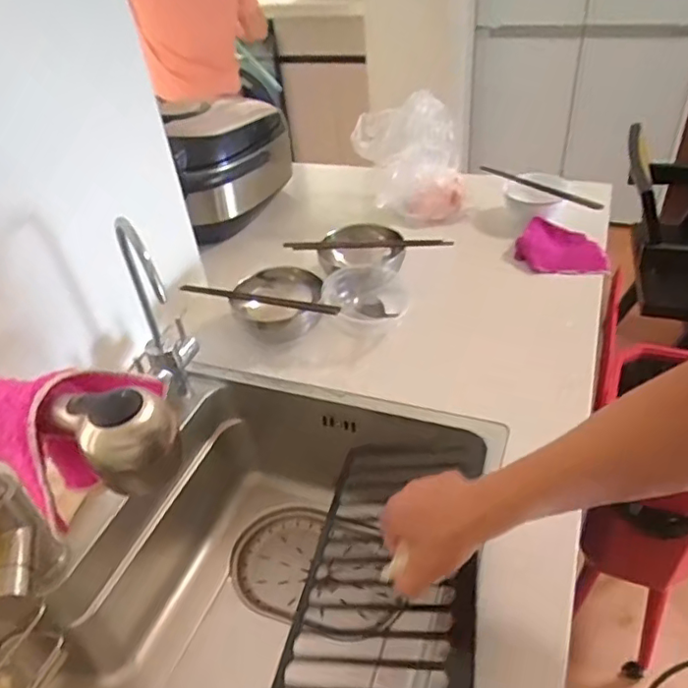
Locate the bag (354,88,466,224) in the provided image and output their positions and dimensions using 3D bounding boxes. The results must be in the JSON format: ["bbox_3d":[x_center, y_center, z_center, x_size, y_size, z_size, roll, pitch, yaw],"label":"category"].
[{"bbox_3d":[0.111,-0.315,1.013,0.172,0.217,0.088,-3,39,3],"label":"bag"}]

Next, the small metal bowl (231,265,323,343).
[{"bbox_3d":[-0.093,-0.055,0.844,0.119,0.067,0.092,-3,39,4],"label":"small metal bowl"}]

